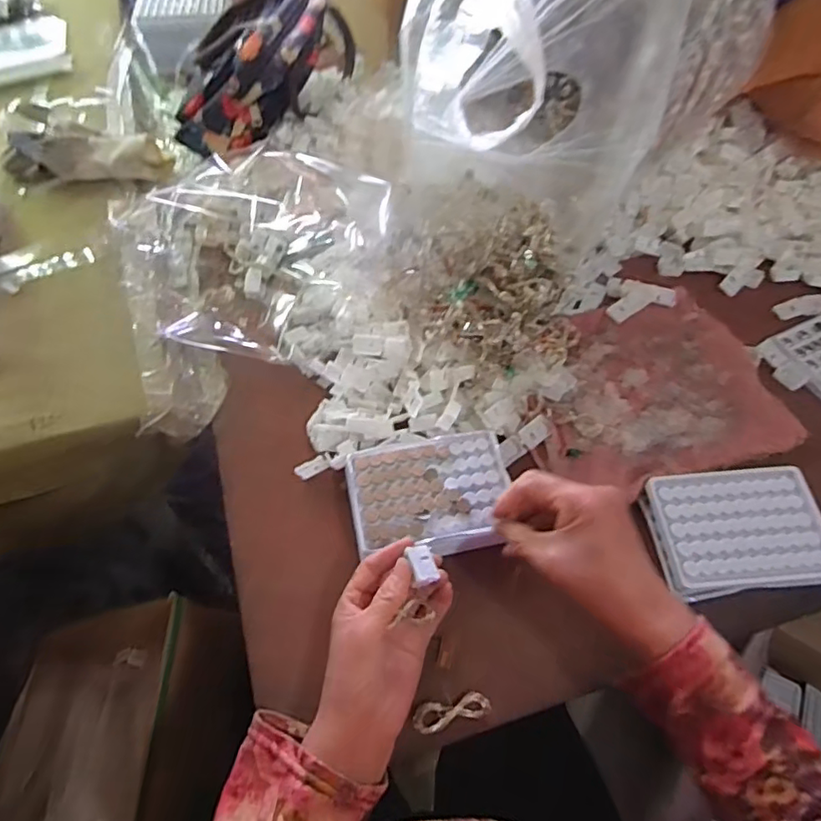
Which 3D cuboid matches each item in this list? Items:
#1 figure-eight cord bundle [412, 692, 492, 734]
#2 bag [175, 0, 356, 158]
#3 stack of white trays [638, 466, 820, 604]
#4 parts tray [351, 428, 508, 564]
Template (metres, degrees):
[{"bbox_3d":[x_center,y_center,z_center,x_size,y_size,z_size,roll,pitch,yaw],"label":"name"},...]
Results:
[{"bbox_3d":[0.030,0.215,0.429,0.055,0.009,0.019,-12,58,-7],"label":"figure-eight cord bundle"},{"bbox_3d":[-0.175,-0.411,0.720,0.132,0.126,0.246,18,59,11],"label":"bag"},{"bbox_3d":[0.269,0.096,0.494,0.133,0.025,0.101,-6,58,-4],"label":"stack of white trays"},{"bbox_3d":[0.017,0.067,0.488,0.128,0.018,0.100,-10,62,-3],"label":"parts tray"}]

